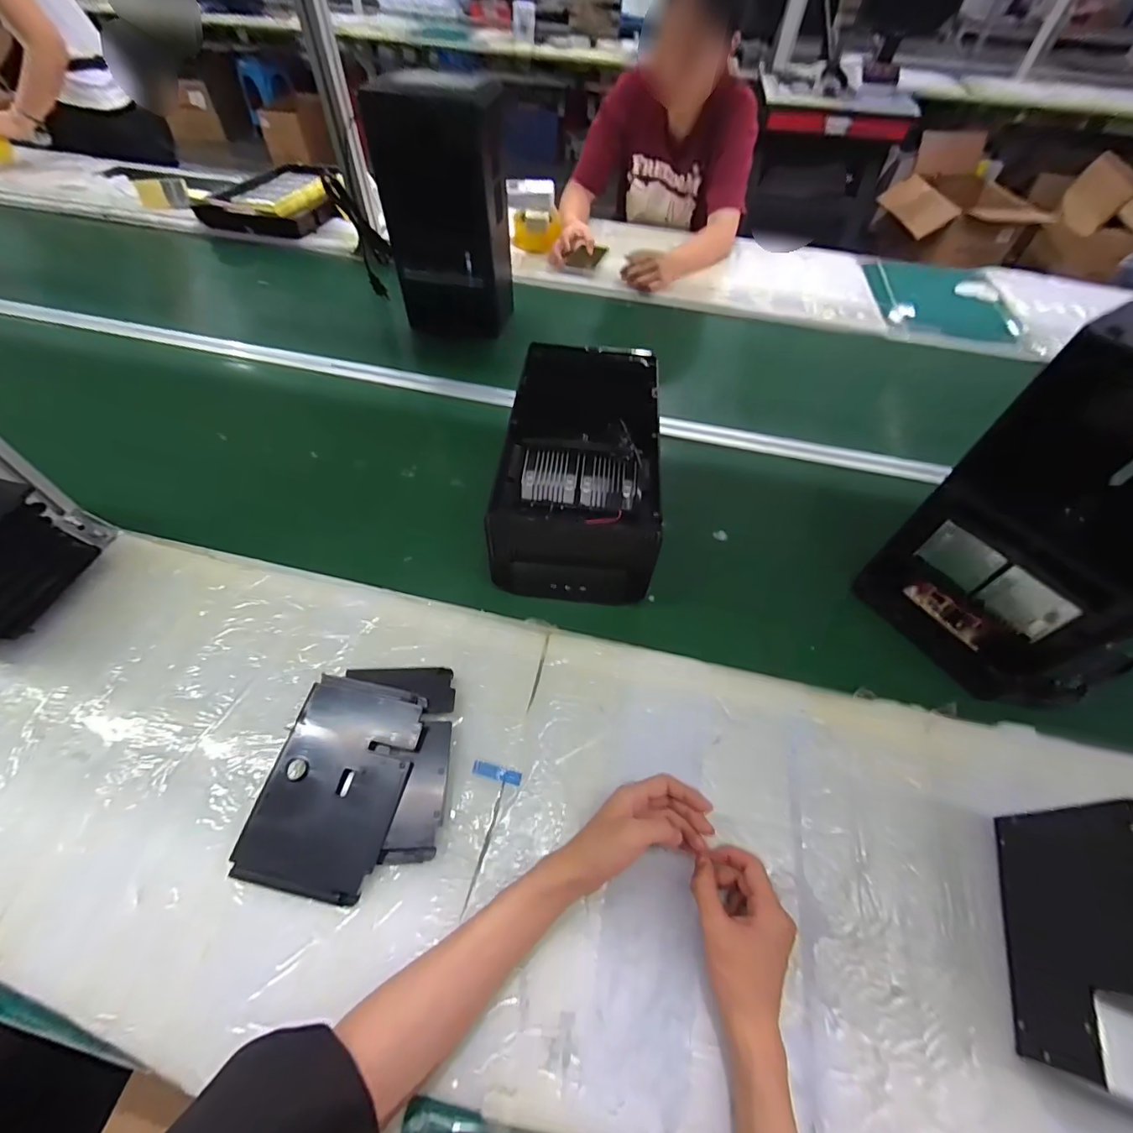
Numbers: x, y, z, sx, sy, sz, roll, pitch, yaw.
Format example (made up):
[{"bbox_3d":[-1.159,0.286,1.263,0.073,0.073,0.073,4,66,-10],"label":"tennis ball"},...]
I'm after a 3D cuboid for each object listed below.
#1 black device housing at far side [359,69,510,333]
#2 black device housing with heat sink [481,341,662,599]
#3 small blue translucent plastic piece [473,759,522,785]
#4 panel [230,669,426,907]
[{"bbox_3d":[-0.210,-0.623,0.869,0.211,0.357,0.129,8,56,1],"label":"black device housing at far side"},{"bbox_3d":[0.018,-0.142,0.638,0.194,0.110,0.353,4,56,-2],"label":"black device housing with heat sink"},{"bbox_3d":[-0.069,0.206,0.481,0.049,0.004,0.013,13,56,5],"label":"small blue translucent plastic piece"},{"bbox_3d":[-0.219,0.207,0.466,0.121,0.024,0.184,11,56,3],"label":"panel"}]

